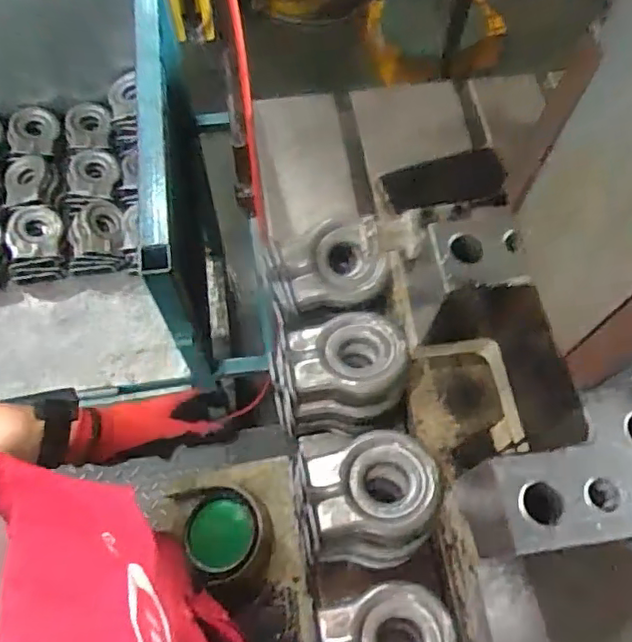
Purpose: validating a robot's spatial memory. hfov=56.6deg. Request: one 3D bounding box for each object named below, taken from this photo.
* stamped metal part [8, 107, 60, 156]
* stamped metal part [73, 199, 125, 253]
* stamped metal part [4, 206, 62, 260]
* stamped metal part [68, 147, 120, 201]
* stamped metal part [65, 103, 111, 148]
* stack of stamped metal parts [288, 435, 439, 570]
[{"bbox_3d":[-0.592,-0.398,1.229,0.096,0.029,0.111,-1,66,-2],"label":"stamped metal part"},{"bbox_3d":[-0.420,-0.180,1.136,0.092,0.030,0.121,-8,66,-6],"label":"stamped metal part"},{"bbox_3d":[-0.535,-0.166,1.110,0.097,0.017,0.114,-10,66,-7],"label":"stamped metal part"},{"bbox_3d":[-0.453,-0.299,1.199,0.095,0.027,0.115,3,65,-1],"label":"stamped metal part"},{"bbox_3d":[-0.482,-0.417,1.242,0.087,0.034,0.109,-4,66,-4],"label":"stamped metal part"},{"bbox_3d":[0.045,0.160,0.534,0.127,0.057,0.116,0,66,-2],"label":"stack of stamped metal parts"}]

